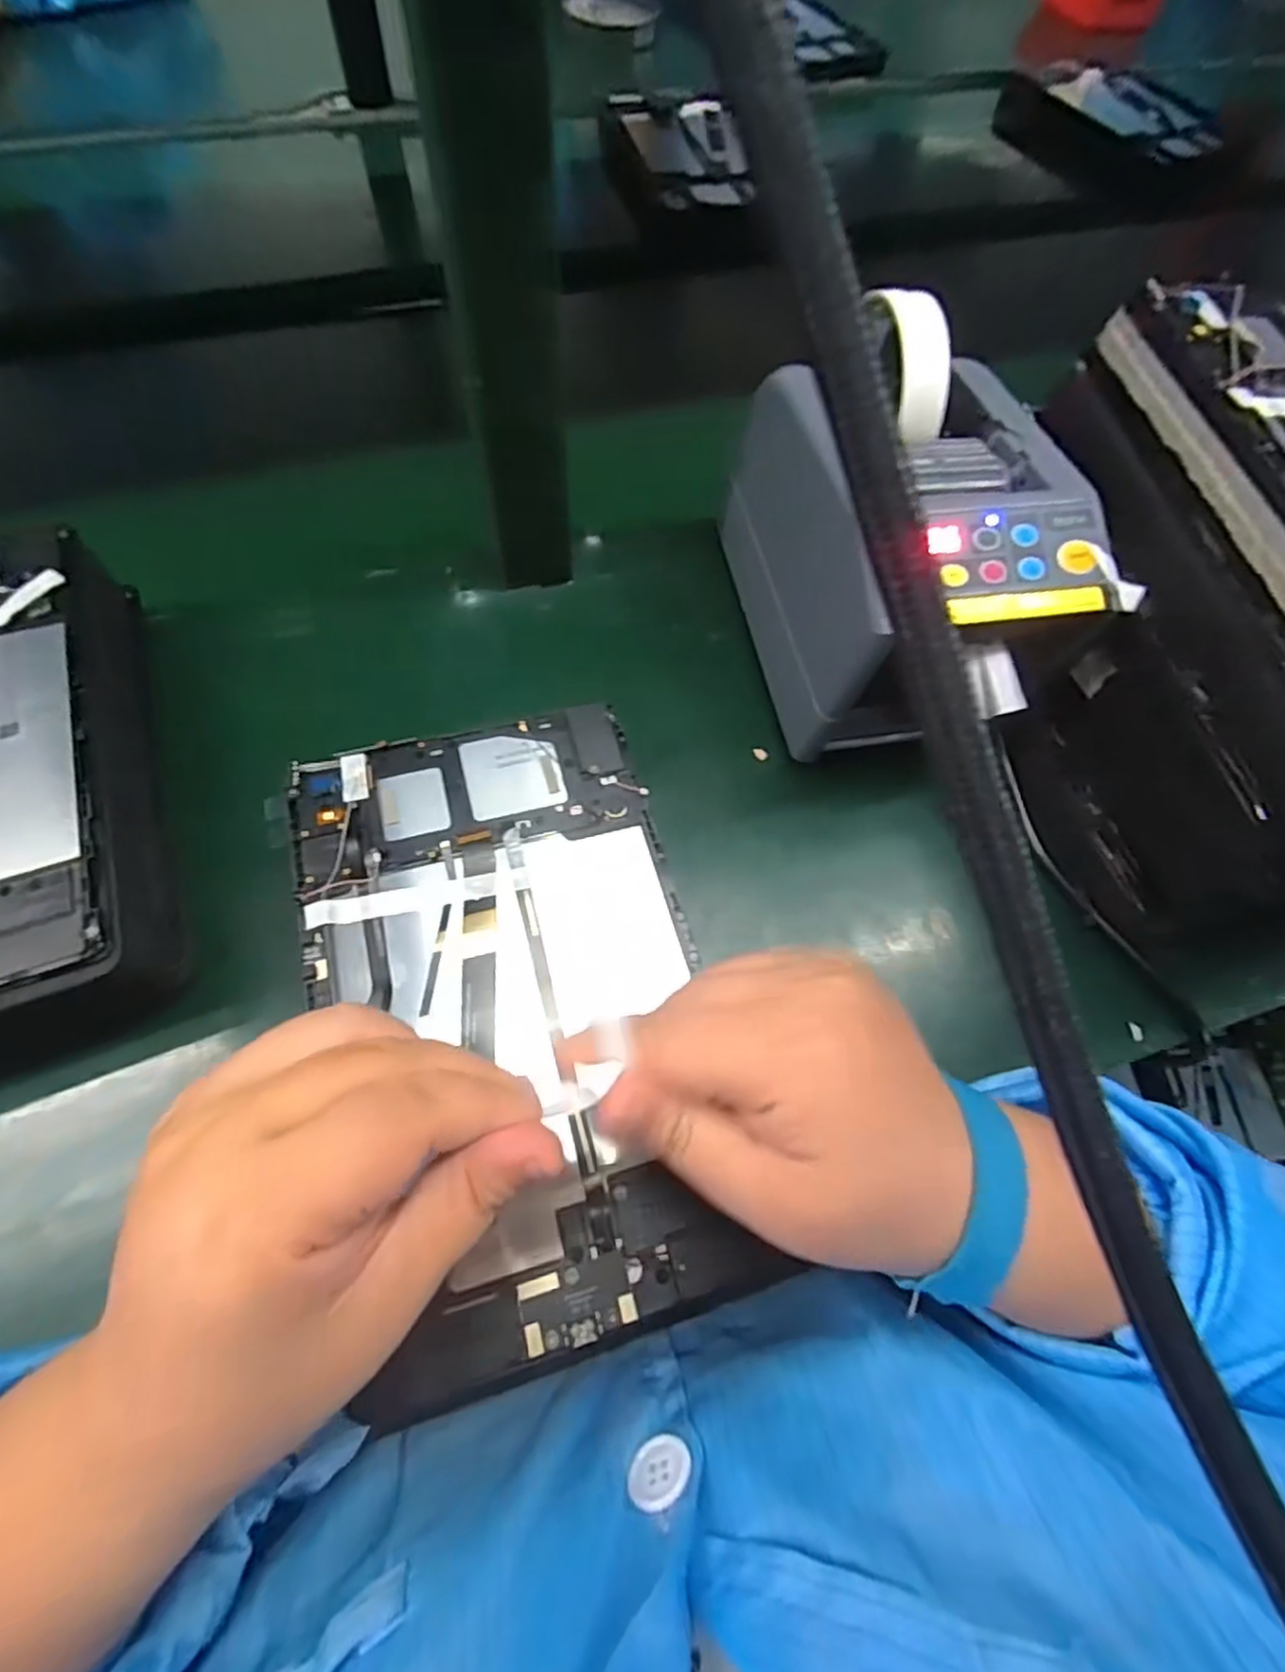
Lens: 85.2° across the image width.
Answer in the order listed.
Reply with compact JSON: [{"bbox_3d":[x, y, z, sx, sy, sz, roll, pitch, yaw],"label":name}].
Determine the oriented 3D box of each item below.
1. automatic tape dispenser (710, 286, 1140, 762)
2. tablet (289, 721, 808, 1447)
[{"bbox_3d":[0.121,-0.134,0.349,0.119,0.150,0.202,-13,65,-9],"label":"automatic tape dispenser"},{"bbox_3d":[-0.050,0.059,0.268,0.143,0.007,0.237,-13,65,-9],"label":"tablet"}]

